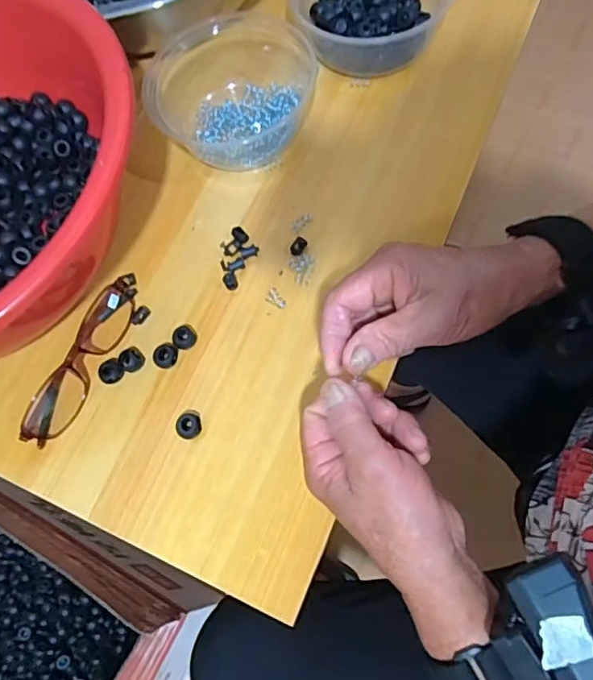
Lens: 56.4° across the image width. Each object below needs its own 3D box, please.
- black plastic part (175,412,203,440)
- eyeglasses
[{"bbox_3d":[-0.076,0.061,0.391,0.017,0.010,0.019,22,73,14],"label":"black plastic part"},{"bbox_3d":[-0.161,0.011,0.417,0.035,0.019,0.142,20,72,14],"label":"eyeglasses"}]

